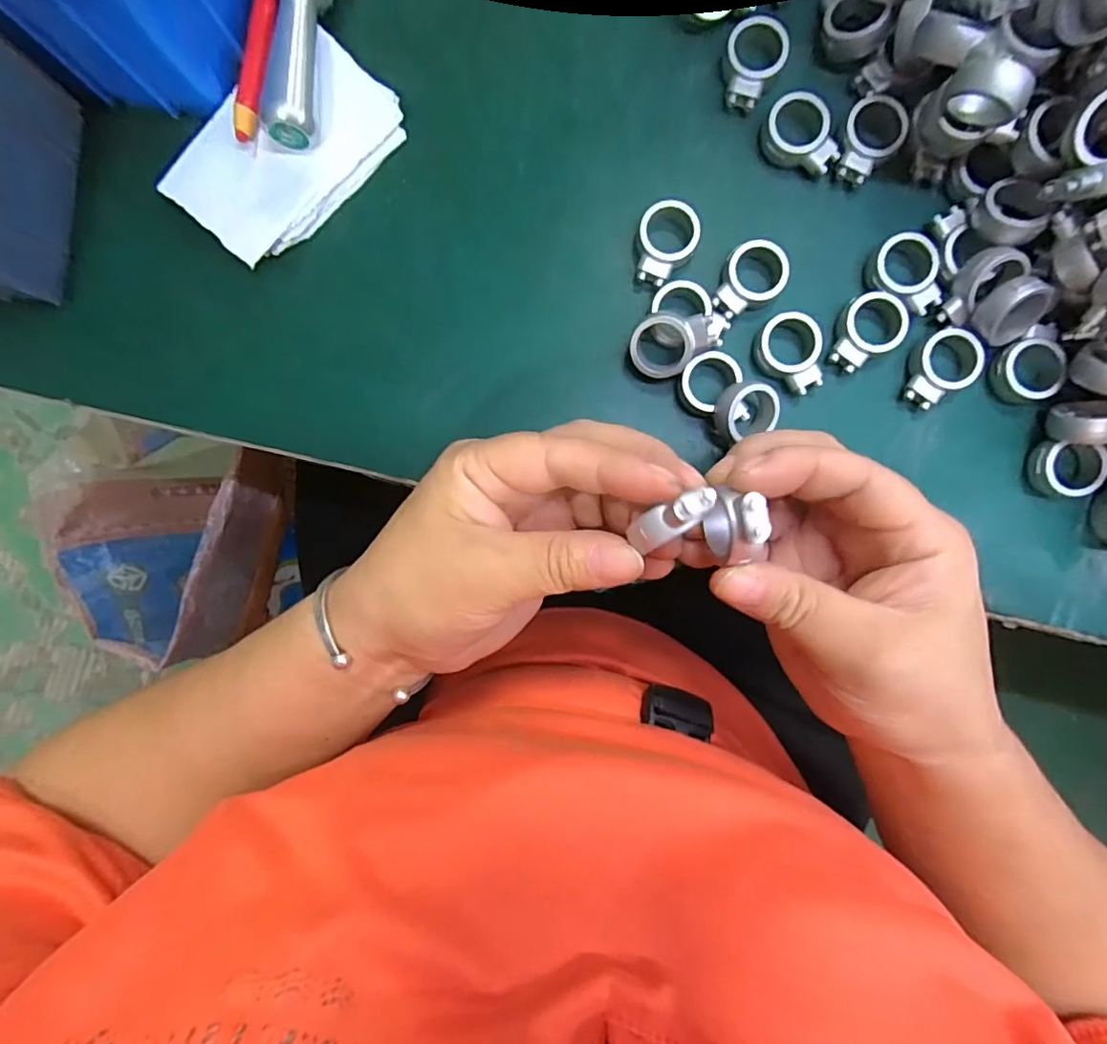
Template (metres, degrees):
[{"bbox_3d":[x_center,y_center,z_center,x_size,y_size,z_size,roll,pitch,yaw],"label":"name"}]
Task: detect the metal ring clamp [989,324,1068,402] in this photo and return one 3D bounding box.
[{"bbox_3d":[0.201,-0.067,0.231,0.023,0.011,0.032,1,91,2],"label":"metal ring clamp"}]

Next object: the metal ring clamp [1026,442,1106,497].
[{"bbox_3d":[0.216,-0.022,0.231,0.024,0.015,0.022,-1,91,2],"label":"metal ring clamp"}]

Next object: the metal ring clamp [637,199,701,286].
[{"bbox_3d":[0.048,-0.118,0.234,0.024,0.013,0.033,17,92,2],"label":"metal ring clamp"}]

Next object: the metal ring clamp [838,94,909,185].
[{"bbox_3d":[0.134,-0.162,0.232,0.024,0.012,0.034,27,92,2],"label":"metal ring clamp"}]

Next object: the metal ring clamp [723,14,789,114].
[{"bbox_3d":[0.084,-0.194,0.232,0.024,0.013,0.034,23,92,2],"label":"metal ring clamp"}]

